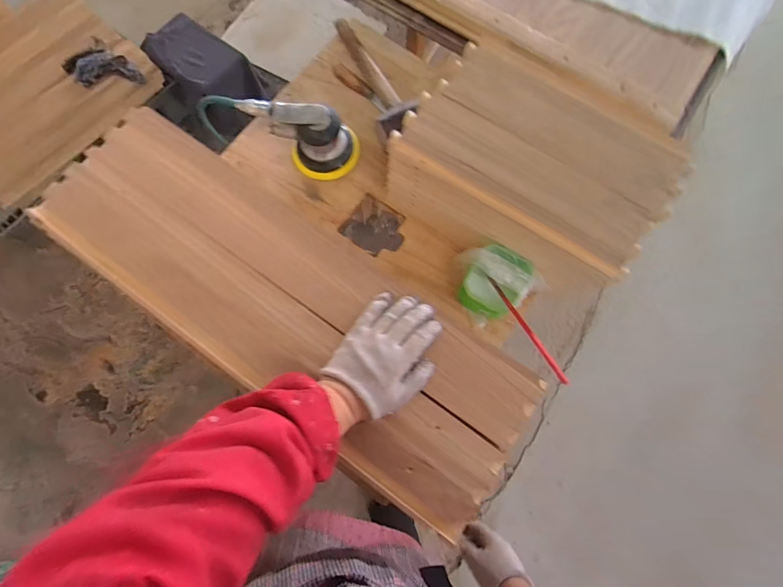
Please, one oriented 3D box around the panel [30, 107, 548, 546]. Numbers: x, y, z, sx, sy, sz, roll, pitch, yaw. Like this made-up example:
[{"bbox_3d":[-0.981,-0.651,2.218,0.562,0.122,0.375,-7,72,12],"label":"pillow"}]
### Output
[{"bbox_3d":[-0.135,0.003,0.489,0.658,0.018,0.221,35,78,7],"label":"panel"}]

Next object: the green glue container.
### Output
[{"bbox_3d":[0.153,-0.019,0.581,0.089,0.077,0.093,0,76,-1],"label":"green glue container"}]

